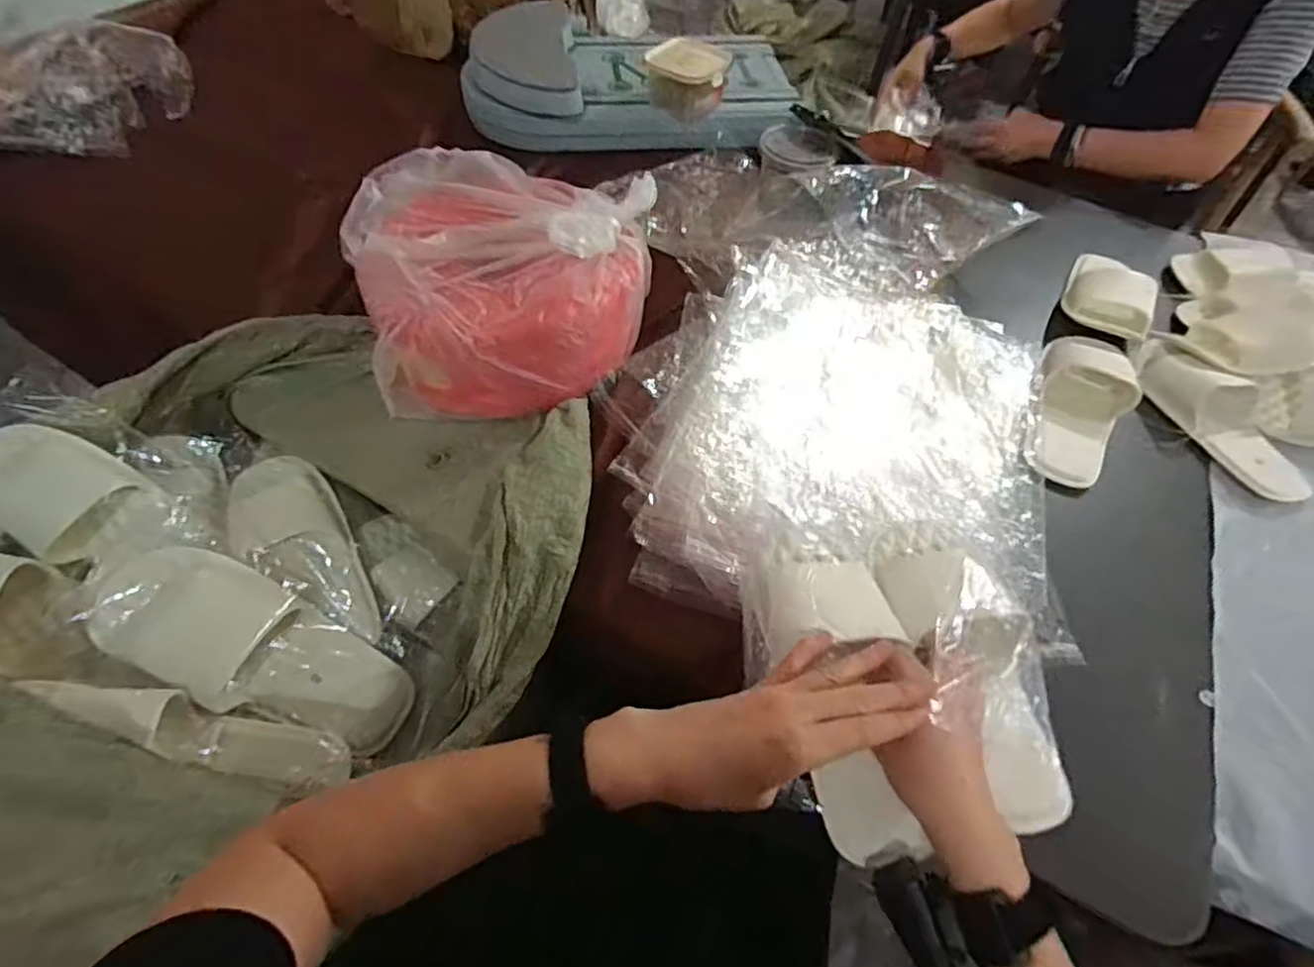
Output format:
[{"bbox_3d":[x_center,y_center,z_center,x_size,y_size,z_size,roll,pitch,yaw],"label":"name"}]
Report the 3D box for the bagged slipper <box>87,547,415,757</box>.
[{"bbox_3d":[-0.358,0.149,0.587,0.280,0.059,0.112,29,56,-7],"label":"bagged slipper"}]

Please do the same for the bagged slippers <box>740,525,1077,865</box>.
[{"bbox_3d":[0.181,0.126,0.472,0.218,0.079,0.249,5,54,0],"label":"bagged slippers"}]

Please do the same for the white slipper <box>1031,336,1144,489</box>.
[{"bbox_3d":[0.497,-0.091,0.769,0.111,0.058,0.266,27,57,15],"label":"white slipper"}]

